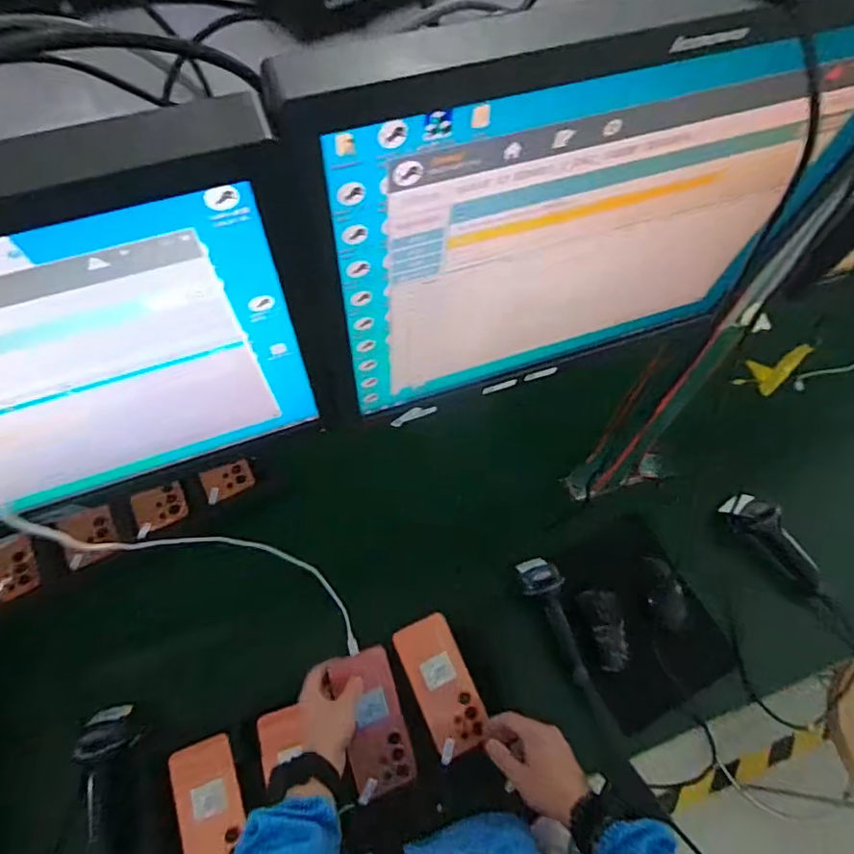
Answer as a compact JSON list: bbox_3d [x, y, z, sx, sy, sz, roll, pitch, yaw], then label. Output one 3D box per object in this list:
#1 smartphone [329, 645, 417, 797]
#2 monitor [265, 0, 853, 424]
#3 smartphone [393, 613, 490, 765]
[{"bbox_3d":[-0.067,0.367,0.701,0.077,0.012,0.162,-13,83,-23],"label":"smartphone"},{"bbox_3d":[0.108,-0.117,0.364,0.369,0.294,0.062,-16,63,-8],"label":"monitor"},{"bbox_3d":[0.020,0.340,0.742,0.078,0.012,0.165,-20,70,-10],"label":"smartphone"}]

